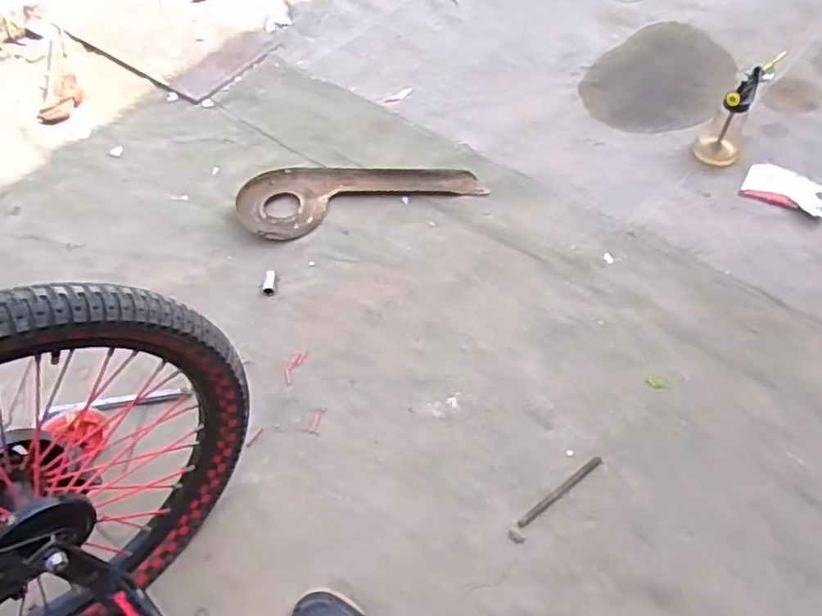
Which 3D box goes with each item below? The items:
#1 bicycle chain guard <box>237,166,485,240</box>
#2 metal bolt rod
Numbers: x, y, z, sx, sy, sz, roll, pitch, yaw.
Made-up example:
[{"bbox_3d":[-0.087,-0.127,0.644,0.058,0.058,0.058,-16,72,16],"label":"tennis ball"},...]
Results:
[{"bbox_3d":[-0.096,-0.224,1.186,0.435,0.033,0.160,-11,54,-2],"label":"bicycle chain guard"},{"bbox_3d":[0.196,0.240,0.841,0.141,0.010,0.012,-33,58,-17],"label":"metal bolt rod"}]

